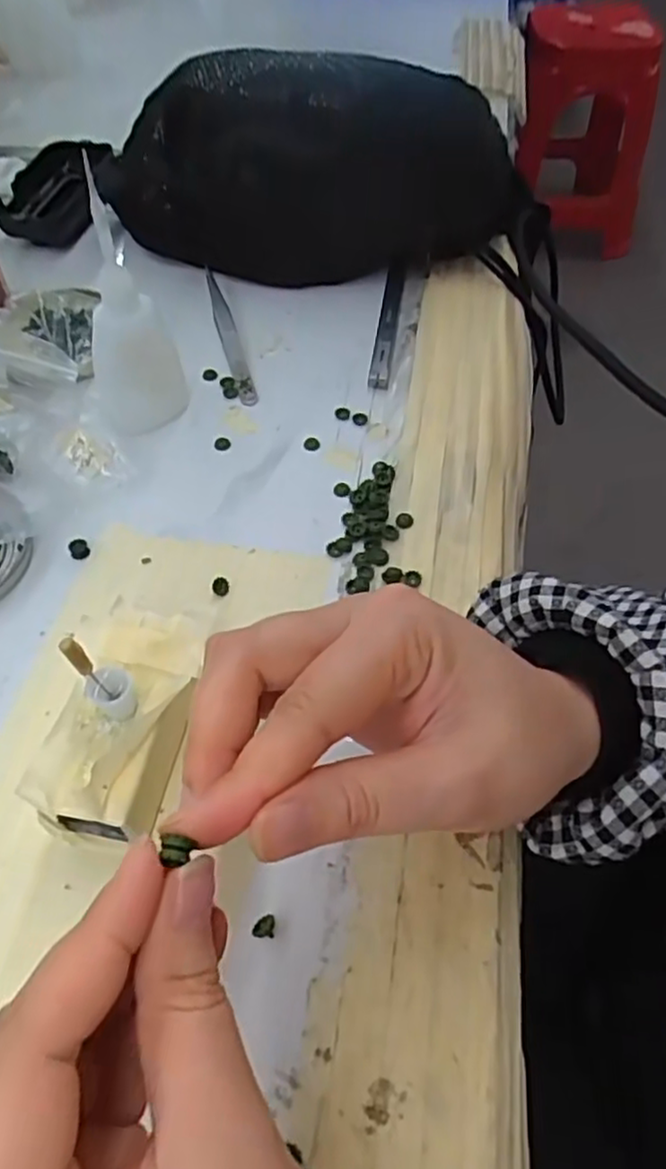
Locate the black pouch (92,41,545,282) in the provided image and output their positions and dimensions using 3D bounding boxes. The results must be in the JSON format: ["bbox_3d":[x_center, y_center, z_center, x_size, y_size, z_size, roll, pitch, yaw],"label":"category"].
[{"bbox_3d":[-0.013,-0.256,0.427,0.262,0.111,0.067,1,57,2],"label":"black pouch"}]

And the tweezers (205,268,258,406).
[{"bbox_3d":[-0.063,-0.151,0.419,0.011,0.005,0.126,-12,56,-11],"label":"tweezers"}]

